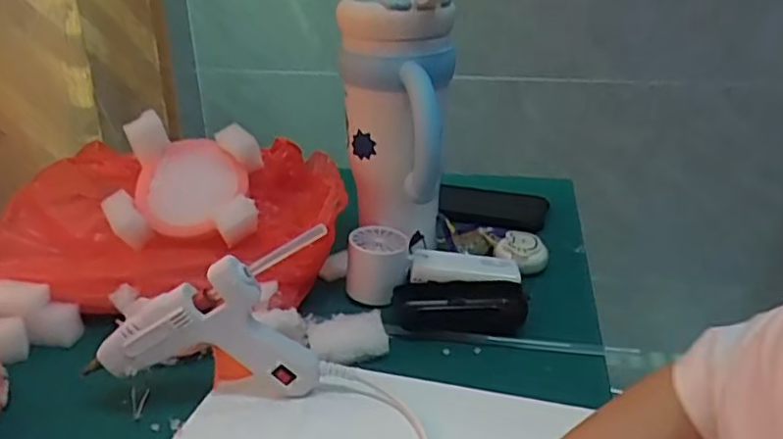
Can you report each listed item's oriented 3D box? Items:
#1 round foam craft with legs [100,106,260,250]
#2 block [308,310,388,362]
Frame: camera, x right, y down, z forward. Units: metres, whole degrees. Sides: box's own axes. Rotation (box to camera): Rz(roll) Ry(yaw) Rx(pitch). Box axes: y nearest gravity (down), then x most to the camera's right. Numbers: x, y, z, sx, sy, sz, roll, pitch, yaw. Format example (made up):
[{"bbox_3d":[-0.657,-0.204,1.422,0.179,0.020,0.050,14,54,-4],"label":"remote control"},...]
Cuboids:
[{"bbox_3d":[-0.175,-0.033,0.554,0.120,0.046,0.110,0,69,-1],"label":"round foam craft with legs"},{"bbox_3d":[-0.034,0.091,0.501,0.059,0.017,0.039,-7,25,-11],"label":"block"}]

